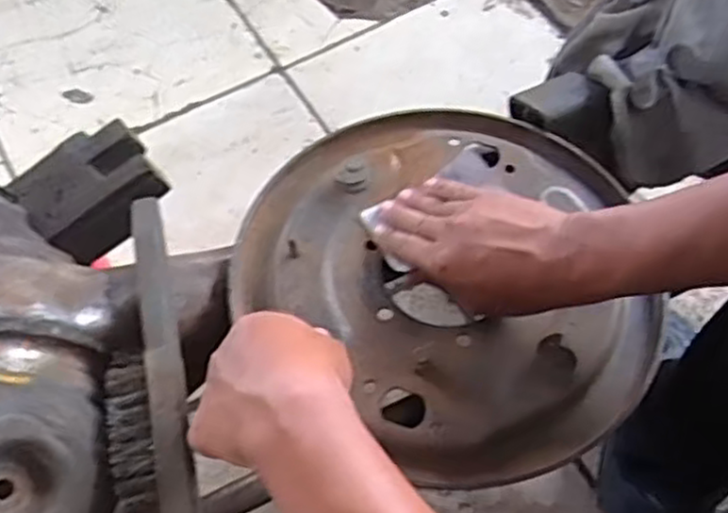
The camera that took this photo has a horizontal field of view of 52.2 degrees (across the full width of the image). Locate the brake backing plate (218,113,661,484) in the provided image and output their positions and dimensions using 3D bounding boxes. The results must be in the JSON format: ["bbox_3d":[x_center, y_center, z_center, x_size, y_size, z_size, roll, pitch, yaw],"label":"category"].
[{"bbox_3d":[0.068,-0.001,0.538,0.297,0.032,0.266,36,66,18],"label":"brake backing plate"}]

